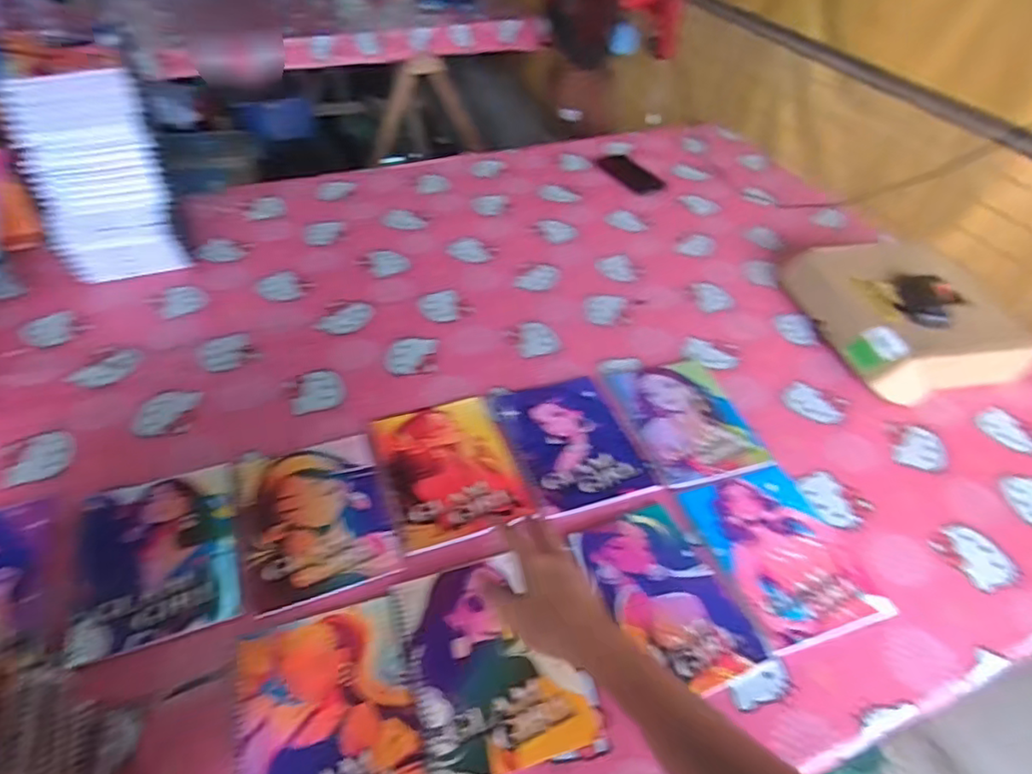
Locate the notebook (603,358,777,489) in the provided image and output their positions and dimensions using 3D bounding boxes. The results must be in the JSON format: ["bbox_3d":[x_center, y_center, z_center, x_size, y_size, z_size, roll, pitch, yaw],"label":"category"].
[{"bbox_3d":[0.224,0.040,0.825,0.155,0.012,0.198,-10,46,-13],"label":"notebook"}]

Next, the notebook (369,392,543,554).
[{"bbox_3d":[-0.079,0.093,0.750,0.150,0.008,0.201,-14,47,-17],"label":"notebook"}]

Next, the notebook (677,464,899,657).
[{"bbox_3d":[0.287,0.175,0.690,0.146,0.007,0.196,-11,46,-14],"label":"notebook"}]

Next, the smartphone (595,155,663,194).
[{"bbox_3d":[0.241,-0.456,1.347,0.063,0.014,0.179,-16,47,-19],"label":"smartphone"}]

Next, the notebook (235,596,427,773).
[{"bbox_3d":[-0.164,0.289,0.549,0.146,0.015,0.189,-9,44,-15],"label":"notebook"}]

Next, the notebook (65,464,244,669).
[{"bbox_3d":[-0.369,0.171,0.657,0.150,0.011,0.199,-14,47,-17],"label":"notebook"}]

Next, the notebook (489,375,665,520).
[{"bbox_3d":[0.068,0.065,0.790,0.146,0.006,0.201,-12,46,-15],"label":"notebook"}]

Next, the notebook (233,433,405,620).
[{"bbox_3d":[-0.221,0.139,0.697,0.151,0.009,0.206,-15,47,-18],"label":"notebook"}]

